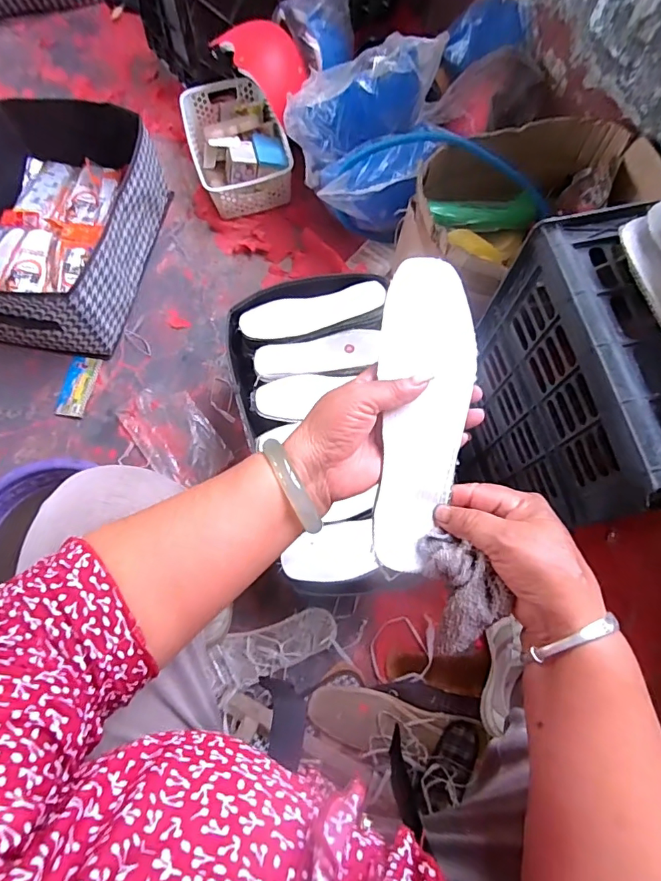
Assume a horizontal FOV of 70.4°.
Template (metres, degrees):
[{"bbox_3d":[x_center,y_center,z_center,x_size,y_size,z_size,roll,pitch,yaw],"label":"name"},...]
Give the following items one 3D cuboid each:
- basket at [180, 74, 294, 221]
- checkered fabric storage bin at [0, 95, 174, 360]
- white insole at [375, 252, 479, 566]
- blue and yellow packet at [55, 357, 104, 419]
[{"bbox_3d":[-0.205,-0.651,1.028,0.197,0.089,0.310,-17,73,-4],"label":"basket"},{"bbox_3d":[-0.522,-0.420,0.902,0.326,0.183,0.470,7,72,2],"label":"checkered fabric storage bin"},{"bbox_3d":[0.068,-0.021,0.349,0.067,0.008,0.228,6,88,3],"label":"white insole"},{"bbox_3d":[-0.480,-0.102,0.892,0.059,0.006,0.124,9,73,4],"label":"blue and yellow packet"}]

